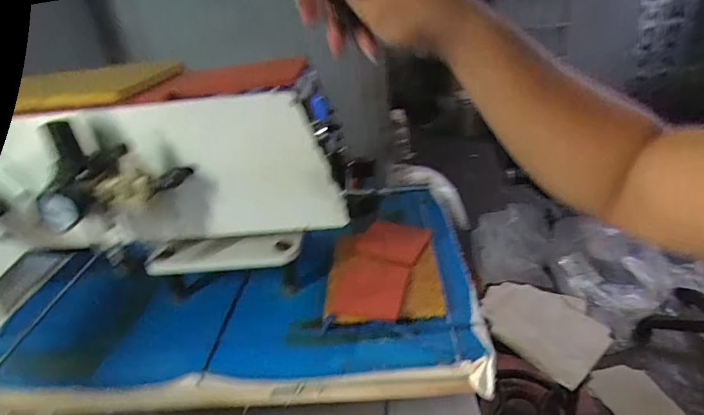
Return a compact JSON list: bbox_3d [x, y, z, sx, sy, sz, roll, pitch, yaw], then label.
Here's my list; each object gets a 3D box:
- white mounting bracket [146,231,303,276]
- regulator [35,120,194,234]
[{"bbox_3d":[-0.152,0.054,0.500,0.182,0.040,0.013,-4,-4,-2],"label":"white mounting bracket"},{"bbox_3d":[-0.243,-0.046,0.419,0.132,0.083,0.058,-20,31,-22],"label":"regulator"}]

